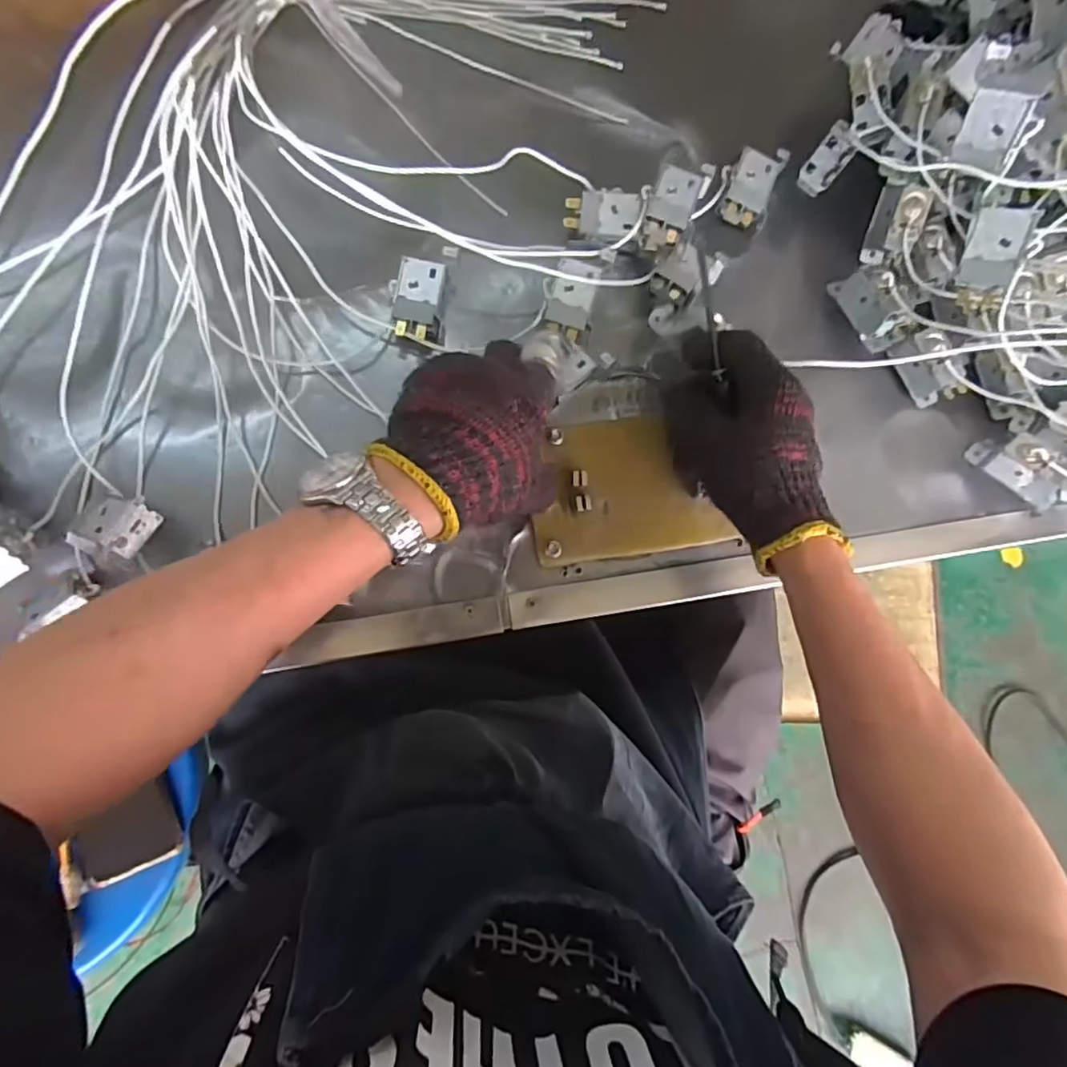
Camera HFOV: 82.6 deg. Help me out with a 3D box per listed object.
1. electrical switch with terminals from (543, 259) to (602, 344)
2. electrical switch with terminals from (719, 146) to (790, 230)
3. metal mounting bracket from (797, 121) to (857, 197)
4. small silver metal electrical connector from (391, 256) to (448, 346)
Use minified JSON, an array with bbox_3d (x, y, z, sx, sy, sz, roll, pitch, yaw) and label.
[{"bbox_3d":[0.026,-0.166,0.432,0.036,0.012,0.052,10,103,-1],"label":"electrical switch with terminals"},{"bbox_3d":[0.168,-0.273,0.477,0.041,0.026,0.061,20,80,-4],"label":"electrical switch with terminals"},{"bbox_3d":[0.218,-0.274,0.448,0.025,0.045,0.008,36,48,0],"label":"metal mounting bracket"},{"bbox_3d":[-0.080,-0.162,0.433,0.035,0.031,0.054,8,83,-6],"label":"small silver metal electrical connector"}]

